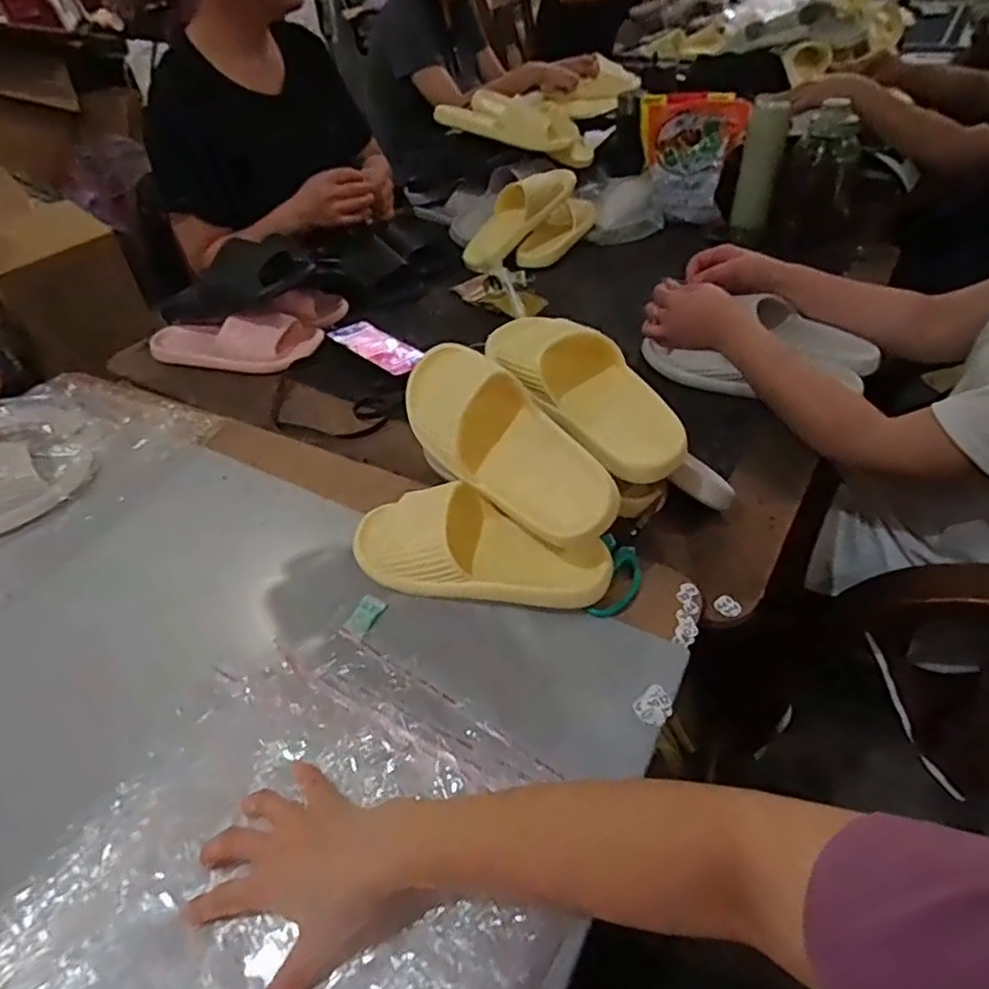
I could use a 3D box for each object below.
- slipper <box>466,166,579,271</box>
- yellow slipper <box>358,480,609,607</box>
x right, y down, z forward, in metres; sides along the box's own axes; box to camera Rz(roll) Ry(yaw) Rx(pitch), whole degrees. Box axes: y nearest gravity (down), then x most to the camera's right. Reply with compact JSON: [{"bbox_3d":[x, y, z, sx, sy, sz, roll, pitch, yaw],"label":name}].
[{"bbox_3d":[0.042,-0.489,1.107,0.250,0.074,0.099,-46,52,-6],"label":"slipper"},{"bbox_3d":[-0.022,0.047,0.581,0.255,0.067,0.098,10,42,13],"label":"yellow slipper"}]

